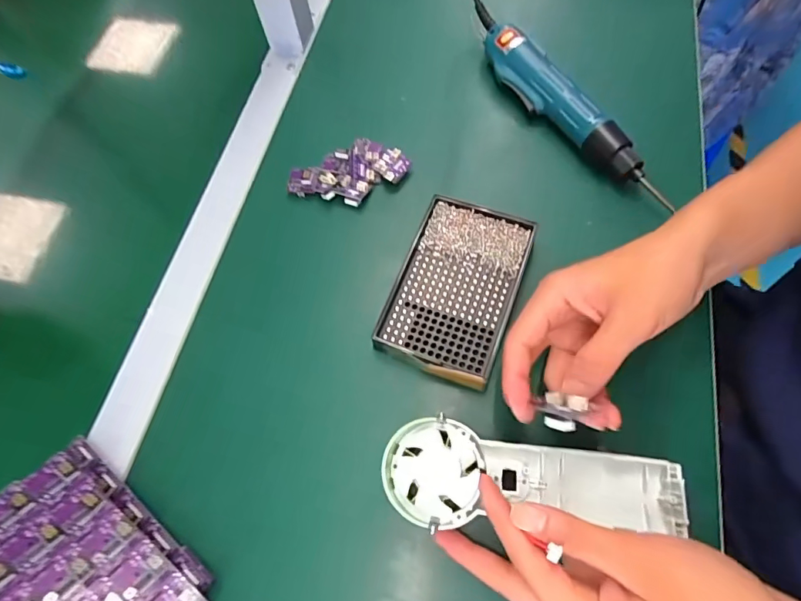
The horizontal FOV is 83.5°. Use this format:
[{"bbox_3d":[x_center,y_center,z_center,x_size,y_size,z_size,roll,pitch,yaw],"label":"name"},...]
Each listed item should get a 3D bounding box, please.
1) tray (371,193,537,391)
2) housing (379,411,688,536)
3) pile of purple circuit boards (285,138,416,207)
[{"bbox_3d":[0.042,-0.012,0.344,0.088,0.016,0.139,19,69,11],"label":"tray"},{"bbox_3d":[0.078,0.111,0.277,0.175,0.018,0.059,5,67,4],"label":"housing"},{"bbox_3d":[-0.046,-0.114,0.398,0.106,0.019,0.054,-9,66,-1],"label":"pile of purple circuit boards"}]

